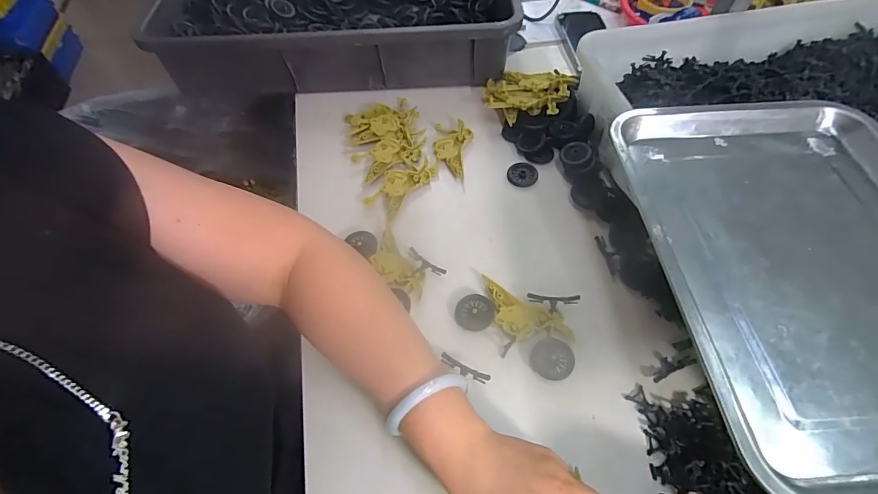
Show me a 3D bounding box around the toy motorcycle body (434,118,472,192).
[{"bbox_3d":[0.018,-0.125,0.552,0.049,0.013,0.107,4,55,3],"label":"toy motorcycle body"}]

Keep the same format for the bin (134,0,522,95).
[{"bbox_3d":[-0.154,-0.397,0.684,0.512,0.101,0.373,-3,55,-2],"label":"bin"}]

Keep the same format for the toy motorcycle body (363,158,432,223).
[{"bbox_3d":[-0.045,-0.076,0.513,0.047,0.009,0.091,34,62,21],"label":"toy motorcycle body"}]

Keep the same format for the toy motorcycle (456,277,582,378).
[{"bbox_3d":[0.075,0.075,0.414,0.116,0.020,0.077,16,57,11],"label":"toy motorcycle"}]

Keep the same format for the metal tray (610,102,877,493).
[{"bbox_3d":[0.304,0.008,0.337,0.253,0.029,0.343,-5,54,0],"label":"metal tray"}]

